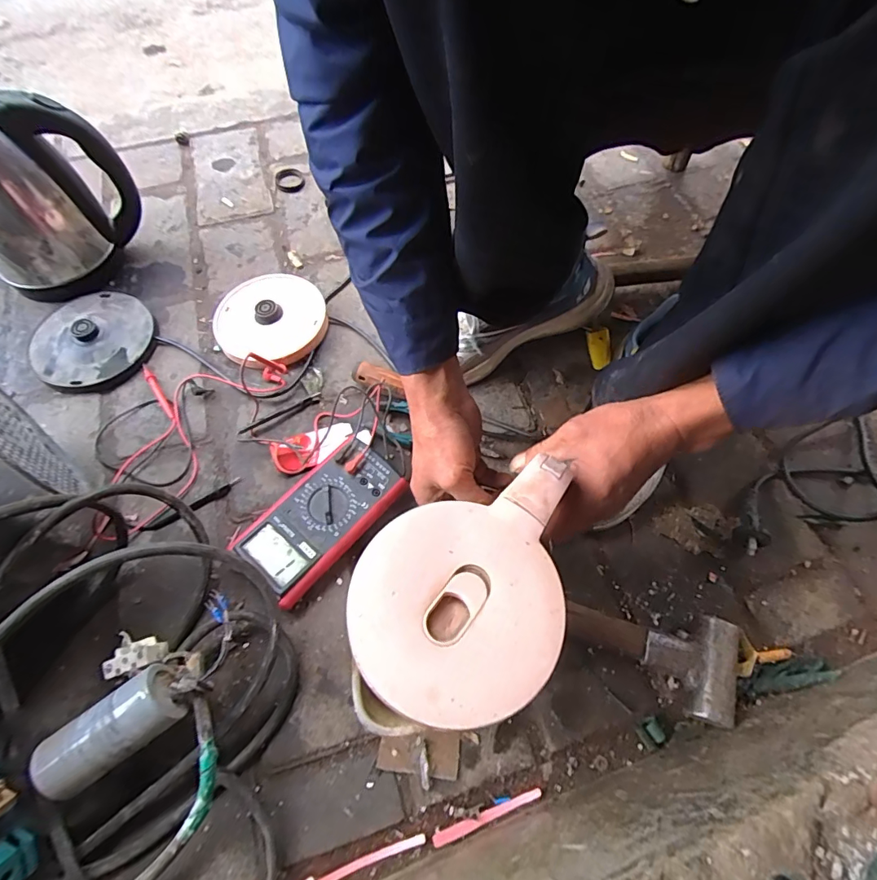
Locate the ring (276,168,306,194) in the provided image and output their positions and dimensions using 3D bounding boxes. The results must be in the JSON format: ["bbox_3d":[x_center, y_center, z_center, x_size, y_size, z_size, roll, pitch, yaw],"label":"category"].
[{"bbox_3d":[-0.239,-0.416,0.775,0.045,0.007,0.056,-20,65,-11],"label":"ring"}]

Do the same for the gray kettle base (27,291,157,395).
[{"bbox_3d":[-0.442,-0.132,0.615,0.148,0.030,0.144,32,67,14],"label":"gray kettle base"}]

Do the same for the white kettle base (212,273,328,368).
[{"bbox_3d":[-0.220,-0.160,0.628,0.138,0.037,0.146,1,63,-1],"label":"white kettle base"}]

